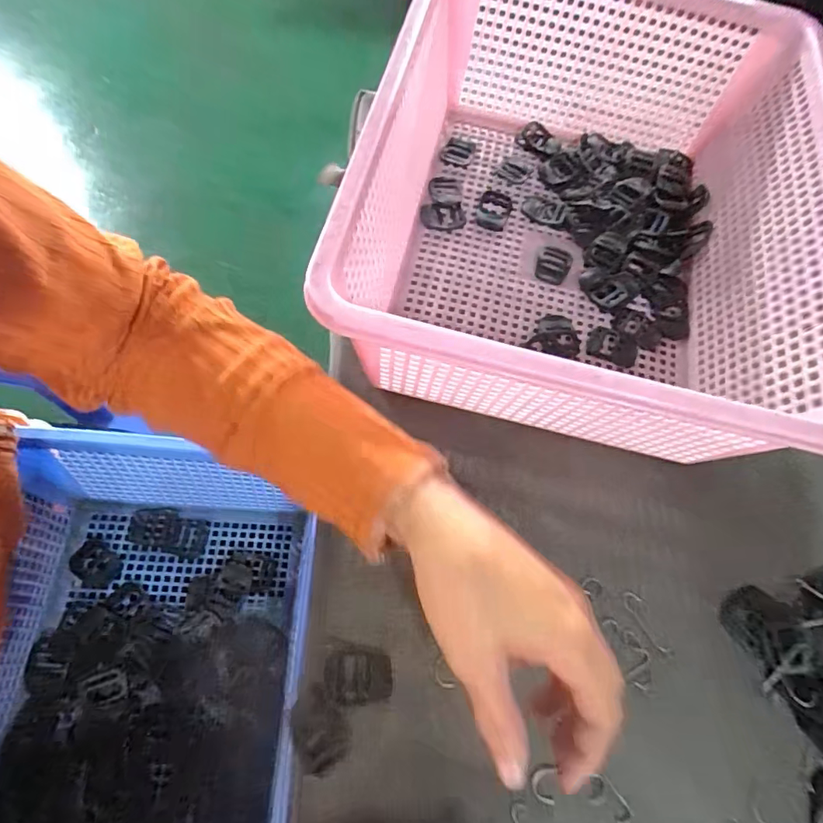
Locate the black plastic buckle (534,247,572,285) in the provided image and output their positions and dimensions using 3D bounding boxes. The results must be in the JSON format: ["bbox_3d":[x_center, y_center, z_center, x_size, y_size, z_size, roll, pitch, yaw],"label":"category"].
[{"bbox_3d":[0.120,-0.123,0.416,0.027,0.004,0.039,21,68,7],"label":"black plastic buckle"}]

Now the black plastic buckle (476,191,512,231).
[{"bbox_3d":[0.072,-0.176,0.432,0.028,0.004,0.046,16,67,5],"label":"black plastic buckle"}]

